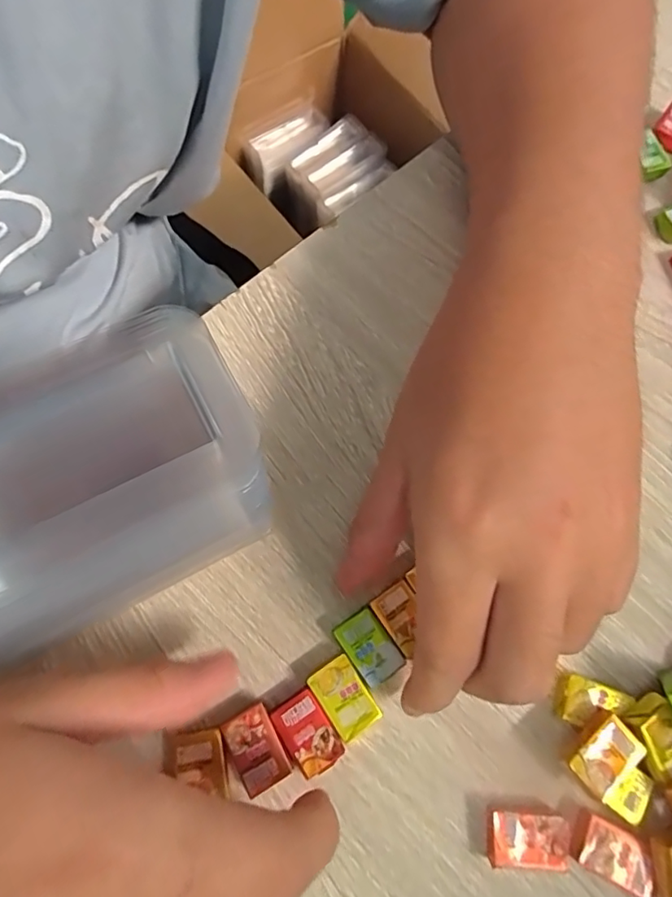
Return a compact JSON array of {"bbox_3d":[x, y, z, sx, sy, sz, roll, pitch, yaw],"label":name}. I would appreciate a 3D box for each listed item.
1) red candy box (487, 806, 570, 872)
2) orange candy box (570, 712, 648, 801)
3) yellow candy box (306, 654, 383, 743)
[{"bbox_3d":[0.066,0.134,0.185,0.026,0.010,0.018,3,72,-2],"label":"red candy box"},{"bbox_3d":[0.094,0.108,0.187,0.025,0.010,0.017,-36,78,-14],"label":"orange candy box"},{"bbox_3d":[0.003,0.091,0.195,0.017,0.008,0.025,-32,77,-13],"label":"yellow candy box"}]

